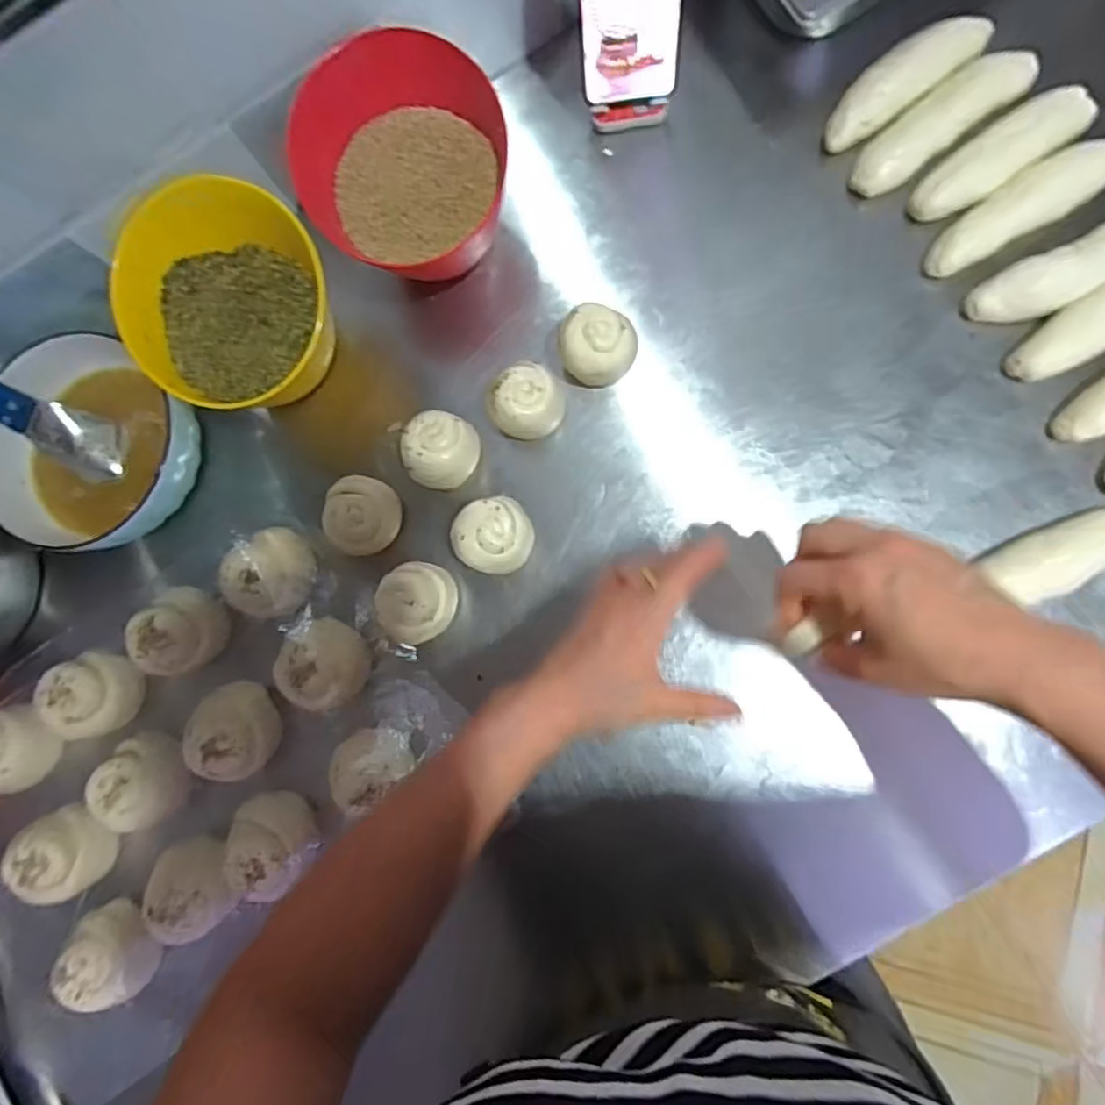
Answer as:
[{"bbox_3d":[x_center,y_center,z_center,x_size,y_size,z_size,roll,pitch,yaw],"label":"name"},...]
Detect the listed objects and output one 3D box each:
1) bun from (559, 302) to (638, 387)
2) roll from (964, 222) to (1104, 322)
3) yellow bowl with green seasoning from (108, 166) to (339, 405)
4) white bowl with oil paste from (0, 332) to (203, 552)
[{"bbox_3d":[0.037,-0.165,0.505,0.062,0.055,0.056,8,85,8],"label":"bun"},{"bbox_3d":[0.402,-0.219,0.474,0.145,0.029,0.046,-26,82,4],"label":"roll"},{"bbox_3d":[-0.249,-0.194,0.492,0.153,0.091,0.159,-1,84,7],"label":"yellow bowl with green seasoning"},{"bbox_3d":[-0.386,-0.093,0.521,0.170,0.064,0.186,-1,84,7],"label":"white bowl with oil paste"}]

